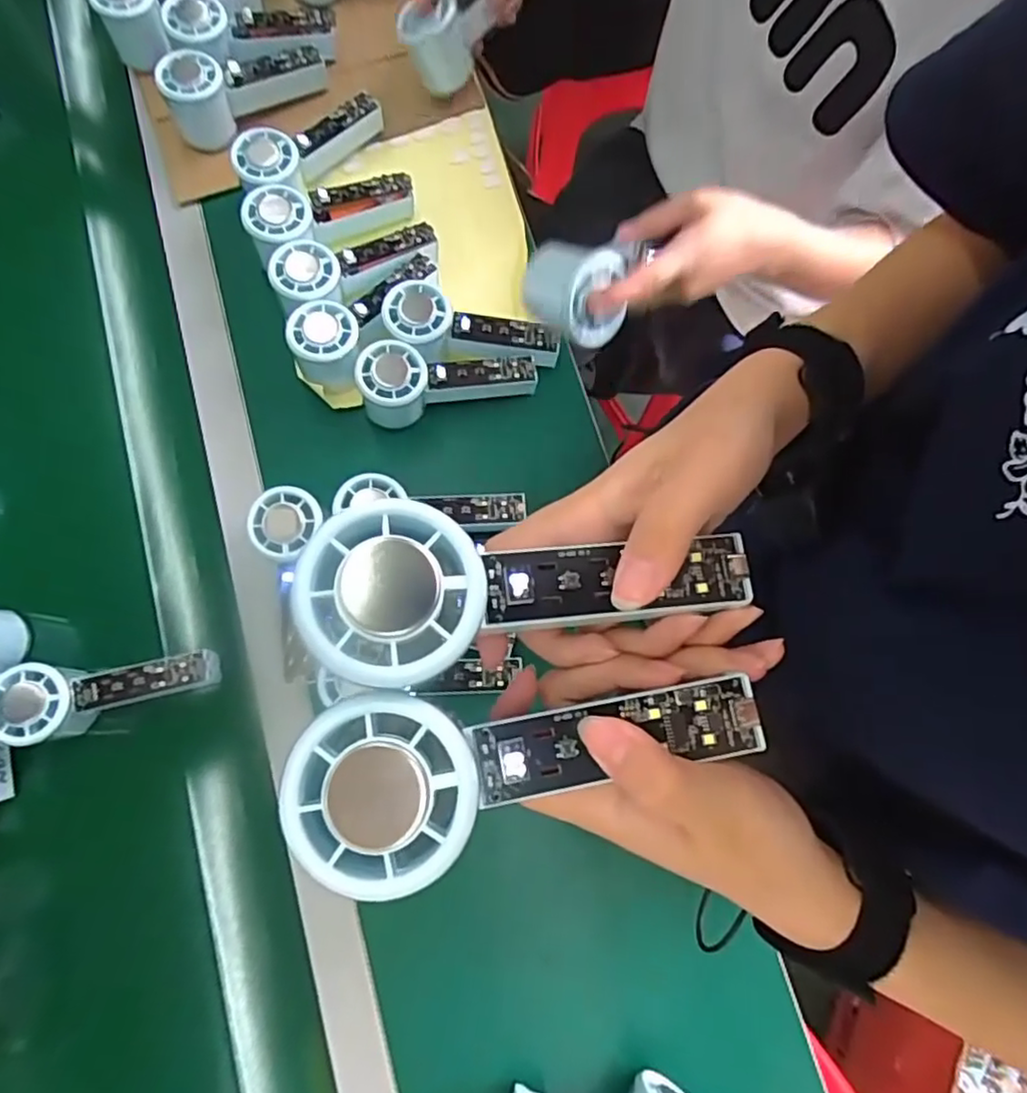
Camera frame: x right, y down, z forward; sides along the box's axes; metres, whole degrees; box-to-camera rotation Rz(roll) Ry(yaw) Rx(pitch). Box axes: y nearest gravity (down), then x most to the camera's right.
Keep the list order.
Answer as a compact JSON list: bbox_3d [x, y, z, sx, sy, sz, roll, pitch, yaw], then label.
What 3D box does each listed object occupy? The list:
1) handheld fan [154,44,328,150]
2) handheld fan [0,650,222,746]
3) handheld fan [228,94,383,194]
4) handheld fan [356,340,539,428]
[{"bbox_3d":[-0.255,-0.440,0.610,0.147,0.054,0.057,-33,80,-8],"label":"handheld fan"},{"bbox_3d":[-0.309,0.115,0.499,0.151,0.055,0.055,-6,77,-2],"label":"handheld fan"},{"bbox_3d":[-0.185,-0.366,0.597,0.147,0.042,0.054,-38,80,-21],"label":"handheld fan"},{"bbox_3d":[-0.056,-0.147,0.554,0.146,0.049,0.054,-13,77,-4],"label":"handheld fan"}]

